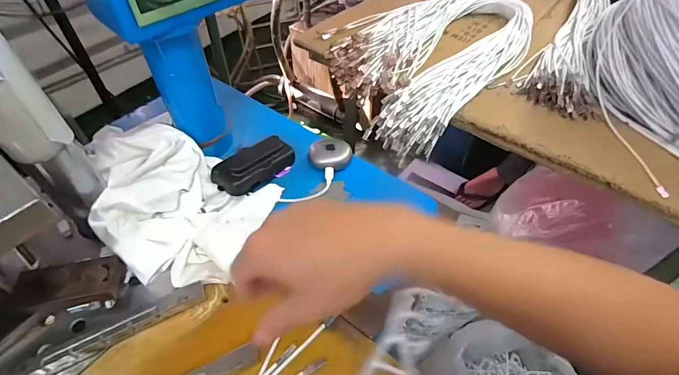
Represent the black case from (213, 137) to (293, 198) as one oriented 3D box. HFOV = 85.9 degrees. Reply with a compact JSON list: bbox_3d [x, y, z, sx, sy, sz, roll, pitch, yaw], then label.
[{"bbox_3d":[-0.102,-0.028,0.454,0.106,0.045,0.033,-30,56,-23],"label":"black case"}]

